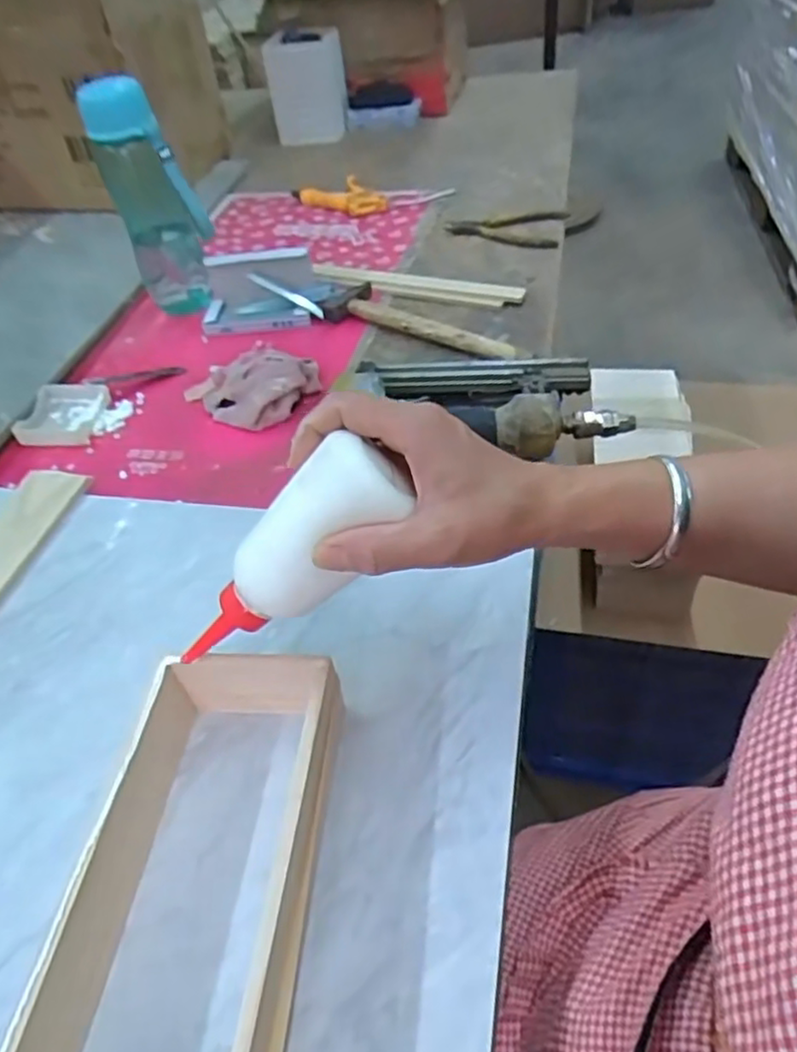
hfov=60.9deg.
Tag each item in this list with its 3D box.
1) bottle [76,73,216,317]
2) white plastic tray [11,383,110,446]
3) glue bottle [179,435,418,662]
[{"bbox_3d":[-0.266,-0.356,0.747,0.090,0.240,0.080,-19,48,-11],"label":"bottle"},{"bbox_3d":[-0.339,-0.113,0.684,0.077,0.018,0.075,-2,46,4],"label":"white plastic tray"},{"bbox_3d":[-0.059,0.021,0.353,0.153,0.043,0.044,-47,44,21],"label":"glue bottle"}]

